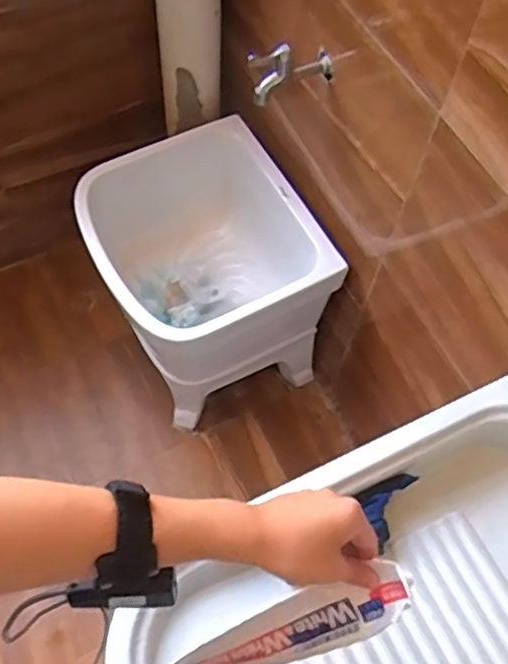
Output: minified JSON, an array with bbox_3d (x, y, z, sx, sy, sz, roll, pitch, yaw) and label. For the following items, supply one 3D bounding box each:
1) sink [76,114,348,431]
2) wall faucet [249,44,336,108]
[{"bbox_3d":[-0.088,-0.091,1.285,0.380,0.418,0.399,-26,66,-16],"label":"sink"},{"bbox_3d":[0.049,-0.374,0.924,0.128,0.066,0.045,-26,66,-16],"label":"wall faucet"}]

